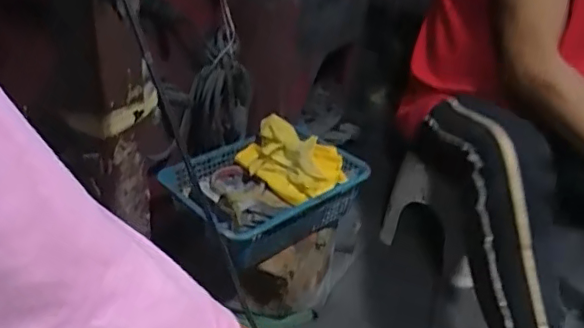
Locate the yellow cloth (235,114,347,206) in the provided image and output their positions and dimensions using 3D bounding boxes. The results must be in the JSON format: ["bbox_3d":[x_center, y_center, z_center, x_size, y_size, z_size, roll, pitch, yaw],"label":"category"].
[{"bbox_3d":[0.011,-0.011,1.002,0.140,0.078,0.188,-22,37,-37],"label":"yellow cloth"}]

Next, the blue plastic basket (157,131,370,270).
[{"bbox_3d":[-0.040,0.032,0.984,0.306,0.108,0.252,-18,35,-33],"label":"blue plastic basket"}]

